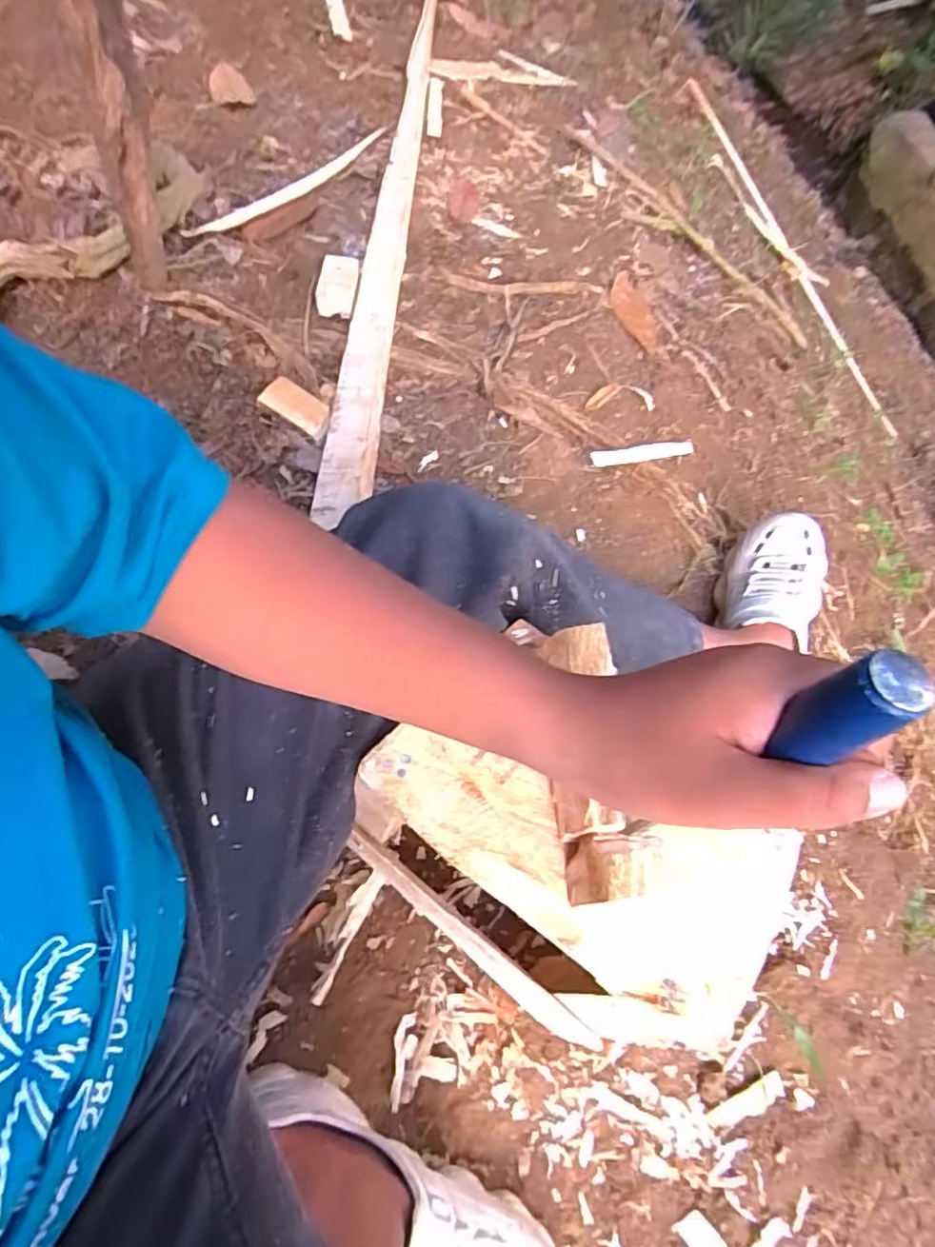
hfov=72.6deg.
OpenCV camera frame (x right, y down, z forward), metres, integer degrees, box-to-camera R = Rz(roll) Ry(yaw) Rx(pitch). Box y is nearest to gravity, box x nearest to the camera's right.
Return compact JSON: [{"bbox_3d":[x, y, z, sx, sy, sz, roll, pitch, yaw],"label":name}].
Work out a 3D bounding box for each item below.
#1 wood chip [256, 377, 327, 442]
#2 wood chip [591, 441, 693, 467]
[{"bbox_3d":[-0.197,-0.250,0.730,0.081,0.009,0.041,34,91,6],"label":"wood chip"},{"bbox_3d":[0.236,-0.224,0.841,0.166,0.010,0.024,-13,66,-23],"label":"wood chip"}]

